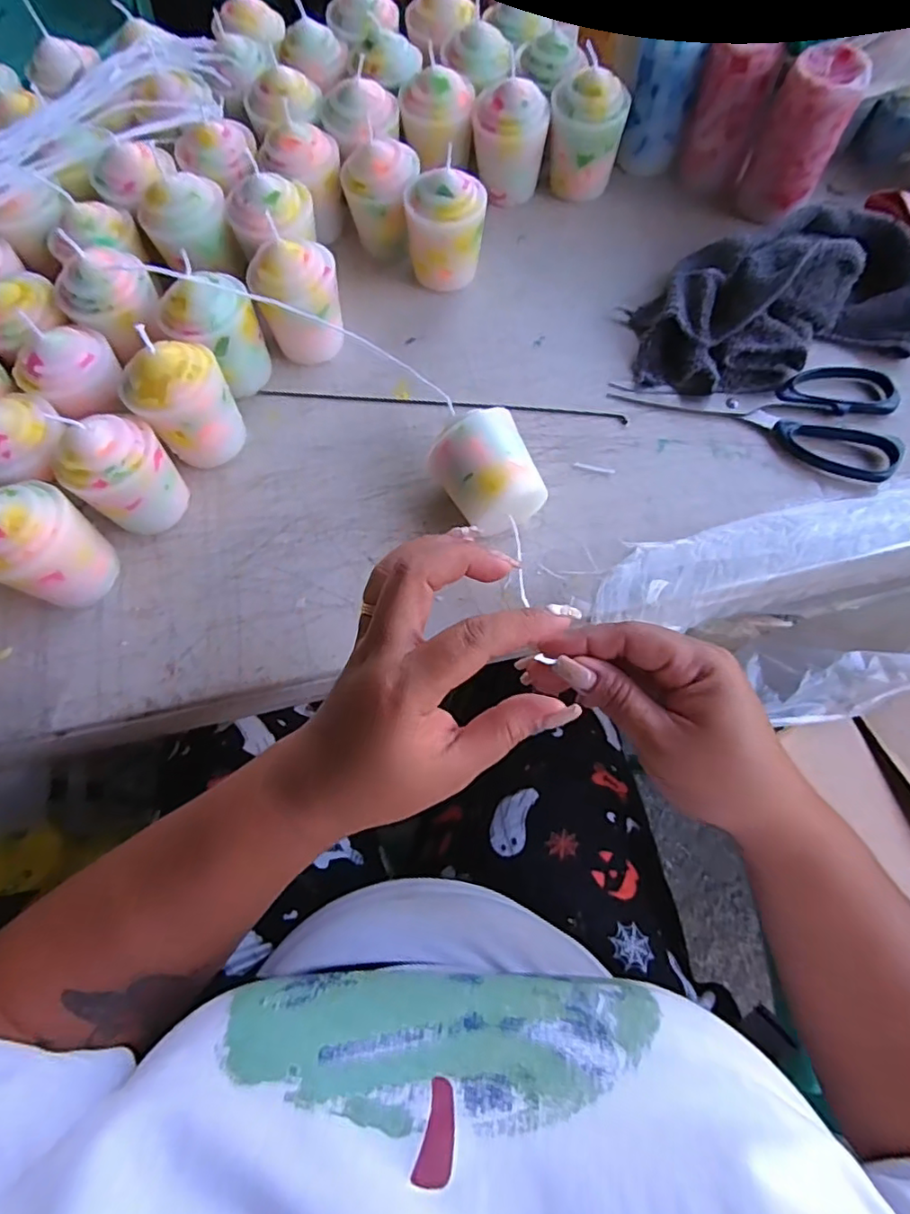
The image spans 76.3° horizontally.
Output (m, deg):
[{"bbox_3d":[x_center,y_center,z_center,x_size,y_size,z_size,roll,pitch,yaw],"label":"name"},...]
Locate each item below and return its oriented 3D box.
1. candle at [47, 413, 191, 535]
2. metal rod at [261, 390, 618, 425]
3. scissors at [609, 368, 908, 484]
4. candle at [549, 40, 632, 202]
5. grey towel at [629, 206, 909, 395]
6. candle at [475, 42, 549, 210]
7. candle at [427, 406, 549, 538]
[{"bbox_3d":[-0.202,-0.084,0.351,0.055,0.072,0.059,-38,72,-12],"label":"candle"},{"bbox_3d":[-0.009,-0.142,0.404,0.253,0.009,0.009,6,71,4],"label":"metal rod"},{"bbox_3d":[0.205,-0.141,0.394,0.180,0.011,0.079,17,72,7],"label":"scissors"},{"bbox_3d":[0.099,-0.366,0.449,0.050,0.074,0.050,-35,72,-11],"label":"candle"},{"bbox_3d":[0.223,-0.213,0.397,0.205,0.050,0.109,-14,69,-3],"label":"grey towel"},{"bbox_3d":[0.041,-0.357,0.450,0.052,0.076,0.048,-38,72,-12],"label":"candle"},{"bbox_3d":[0.019,-0.077,0.345,0.054,0.054,0.056,-28,72,-8],"label":"candle"}]

